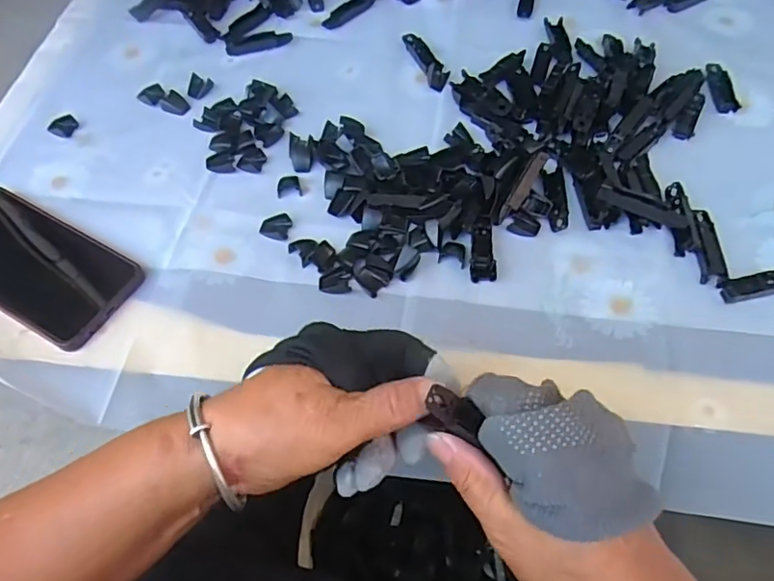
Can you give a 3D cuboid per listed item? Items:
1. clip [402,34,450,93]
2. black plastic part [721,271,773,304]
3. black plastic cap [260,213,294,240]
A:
[{"bbox_3d":[0.037,-0.223,0.548,0.018,0.011,0.086,-18,60,-10],"label":"clip"},{"bbox_3d":[0.270,-0.005,0.409,0.069,0.005,0.017,-11,59,-5],"label":"black plastic part"},{"bbox_3d":[-0.086,-0.050,0.447,0.024,0.006,0.021,18,61,12],"label":"black plastic cap"}]

